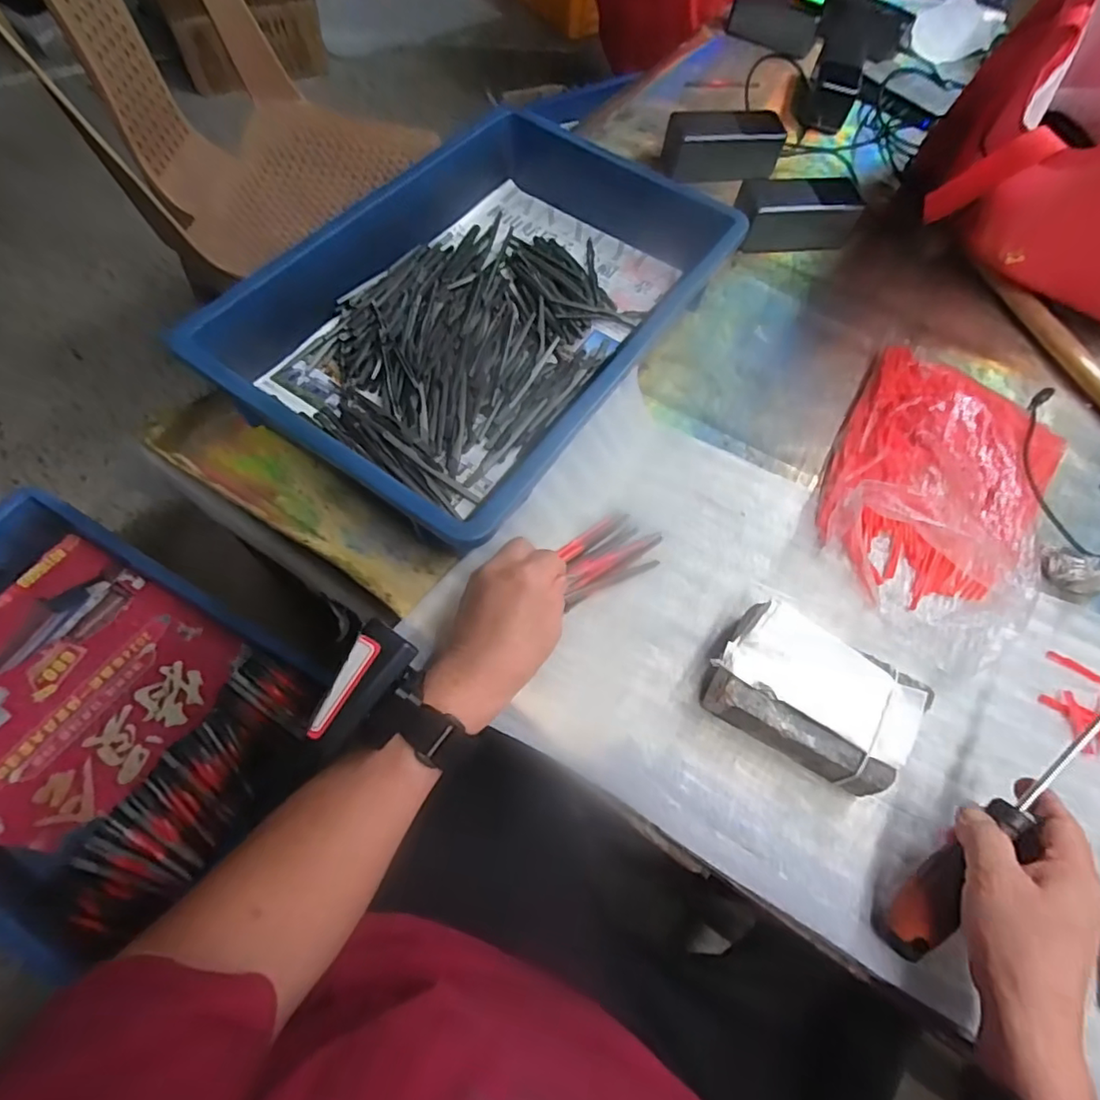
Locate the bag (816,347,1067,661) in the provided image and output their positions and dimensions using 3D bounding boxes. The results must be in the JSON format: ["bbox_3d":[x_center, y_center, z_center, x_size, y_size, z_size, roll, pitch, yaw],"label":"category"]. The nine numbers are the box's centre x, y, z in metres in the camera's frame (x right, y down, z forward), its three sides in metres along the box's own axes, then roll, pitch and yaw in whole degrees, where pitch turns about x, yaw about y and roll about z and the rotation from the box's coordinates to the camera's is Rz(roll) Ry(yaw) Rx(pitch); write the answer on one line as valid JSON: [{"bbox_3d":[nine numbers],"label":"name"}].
[{"bbox_3d":[0.328,-0.058,0.481,0.177,0.054,0.263,33,66,11],"label":"bag"}]

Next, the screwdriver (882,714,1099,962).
[{"bbox_3d":[0.267,0.155,0.336,0.202,0.027,0.028,-45,73,-2],"label":"screwdriver"}]

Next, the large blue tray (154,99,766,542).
[{"bbox_3d":[-0.045,-0.223,0.519,0.287,0.078,0.447,34,66,11],"label":"large blue tray"}]

